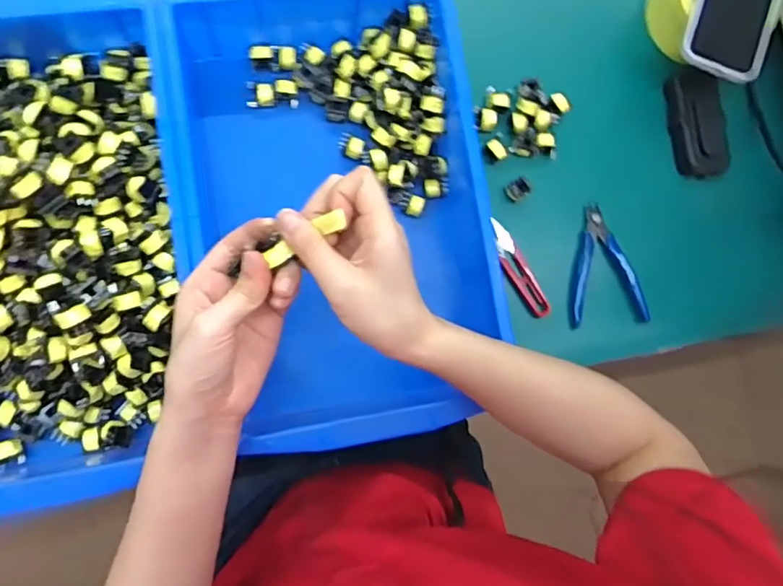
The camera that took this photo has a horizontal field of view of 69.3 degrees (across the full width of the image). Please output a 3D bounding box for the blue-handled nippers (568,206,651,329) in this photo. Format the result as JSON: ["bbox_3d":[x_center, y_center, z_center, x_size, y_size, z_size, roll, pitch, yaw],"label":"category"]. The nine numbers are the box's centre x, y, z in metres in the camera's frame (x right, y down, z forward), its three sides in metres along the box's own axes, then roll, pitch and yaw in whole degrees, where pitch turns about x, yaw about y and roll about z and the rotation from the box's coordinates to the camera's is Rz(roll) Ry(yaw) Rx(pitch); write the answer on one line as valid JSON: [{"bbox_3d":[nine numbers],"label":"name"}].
[{"bbox_3d":[0.209,-0.027,0.555,0.078,0.014,0.114,-6,87,-9],"label":"blue-handled nippers"}]

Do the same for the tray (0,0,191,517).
[{"bbox_3d":[-0.282,-0.034,0.429,0.226,0.079,0.381,-4,87,-9],"label":"tray"}]

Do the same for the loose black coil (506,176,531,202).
[{"bbox_3d":[0.122,-0.100,0.543,0.022,0.011,0.018,-36,92,-9],"label":"loose black coil"}]

